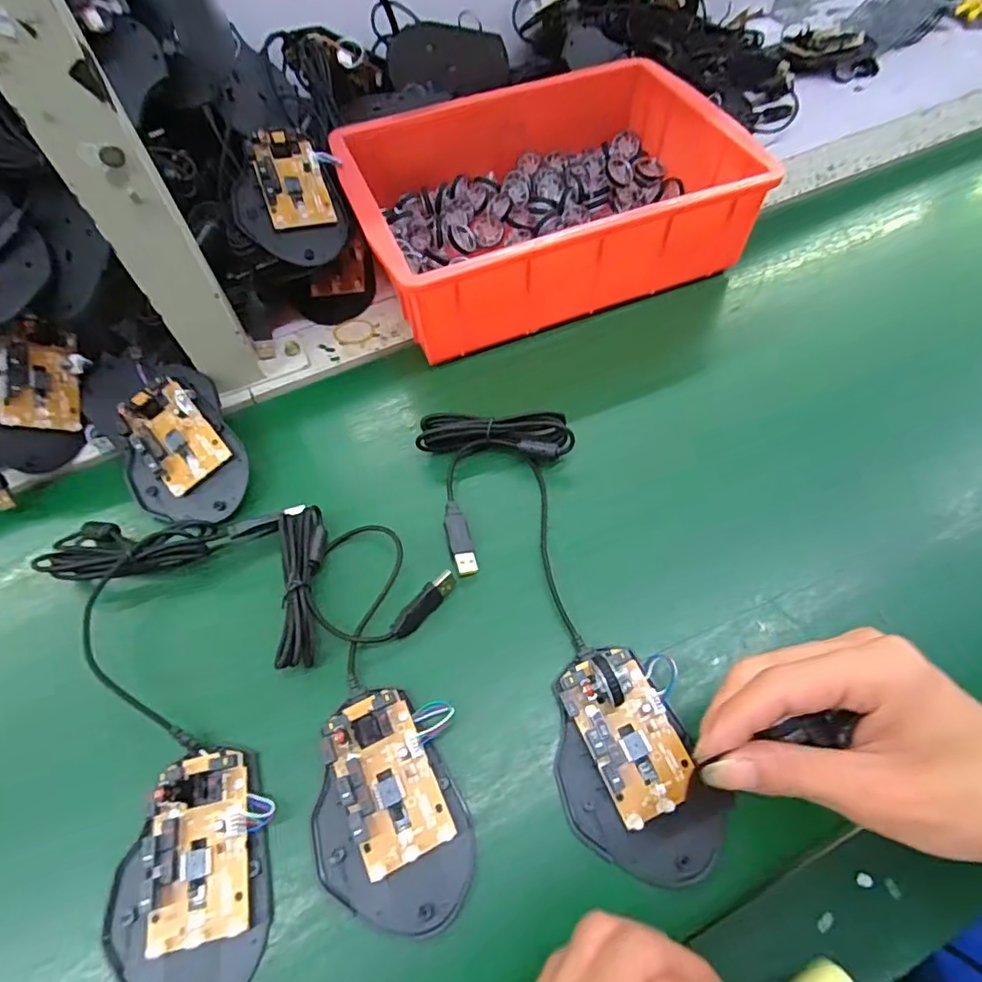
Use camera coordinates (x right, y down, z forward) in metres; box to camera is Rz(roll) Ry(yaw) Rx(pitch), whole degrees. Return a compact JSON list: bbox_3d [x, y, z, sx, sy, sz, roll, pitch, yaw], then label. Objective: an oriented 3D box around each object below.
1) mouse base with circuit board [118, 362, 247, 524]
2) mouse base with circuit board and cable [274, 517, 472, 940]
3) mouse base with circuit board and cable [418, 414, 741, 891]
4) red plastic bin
[{"bbox_3d":[-0.209,-0.029,0.377,0.072,0.024,0.113,-29,84,-2],"label":"mouse base with circuit board"},{"bbox_3d":[-0.064,0.106,0.304,0.087,0.025,0.212,-8,61,-4],"label":"mouse base with circuit board and cable"},{"bbox_3d":[0.042,0.061,0.323,0.095,0.031,0.279,-19,64,-9],"label":"mouse base with circuit board and cable"},{"bbox_3d":[0.039,-0.233,0.461,0.286,0.084,0.197,-21,62,-11],"label":"red plastic bin"}]

